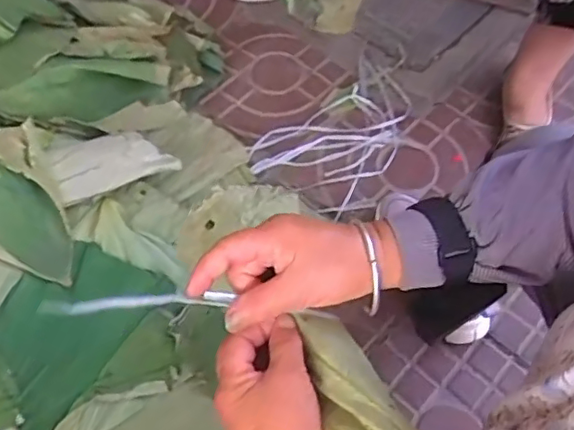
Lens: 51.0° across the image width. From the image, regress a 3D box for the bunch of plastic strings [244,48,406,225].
[{"bbox_3d":[0.118,-0.142,1.052,0.221,0.018,0.319,39,67,23],"label":"bunch of plastic strings"}]

